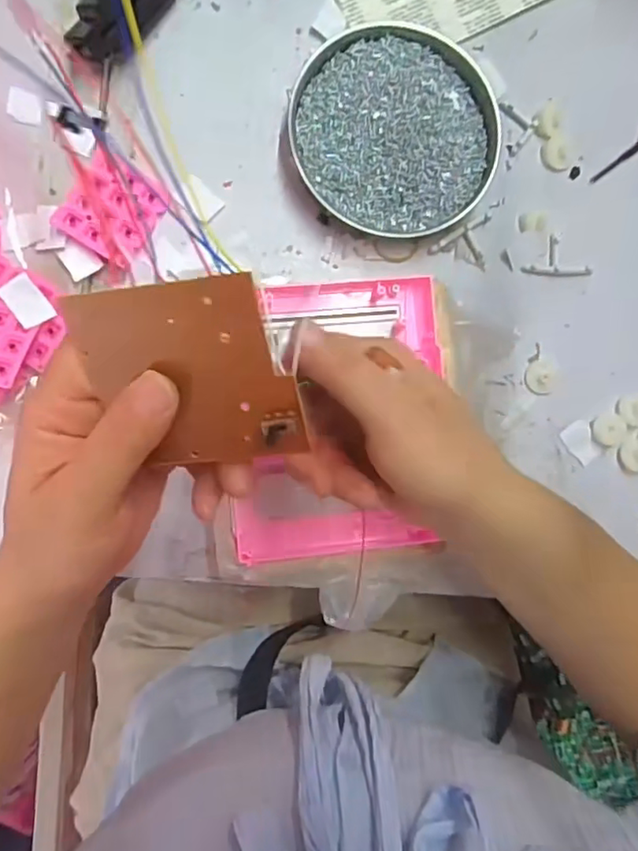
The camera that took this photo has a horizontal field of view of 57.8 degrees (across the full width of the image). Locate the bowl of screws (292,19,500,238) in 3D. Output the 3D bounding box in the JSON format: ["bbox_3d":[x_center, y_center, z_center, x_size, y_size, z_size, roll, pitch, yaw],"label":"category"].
[{"bbox_3d":[0.050,-0.194,0.385,0.135,0.021,0.133,0,90,-6],"label":"bowl of screws"}]

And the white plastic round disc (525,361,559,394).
[{"bbox_3d":[0.156,-0.034,0.402,0.021,0.005,0.023,0,90,-6],"label":"white plastic round disc"}]

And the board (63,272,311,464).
[{"bbox_3d":[-0.045,-0.015,0.202,0.067,0.008,0.072,-9,123,11],"label":"board"}]

